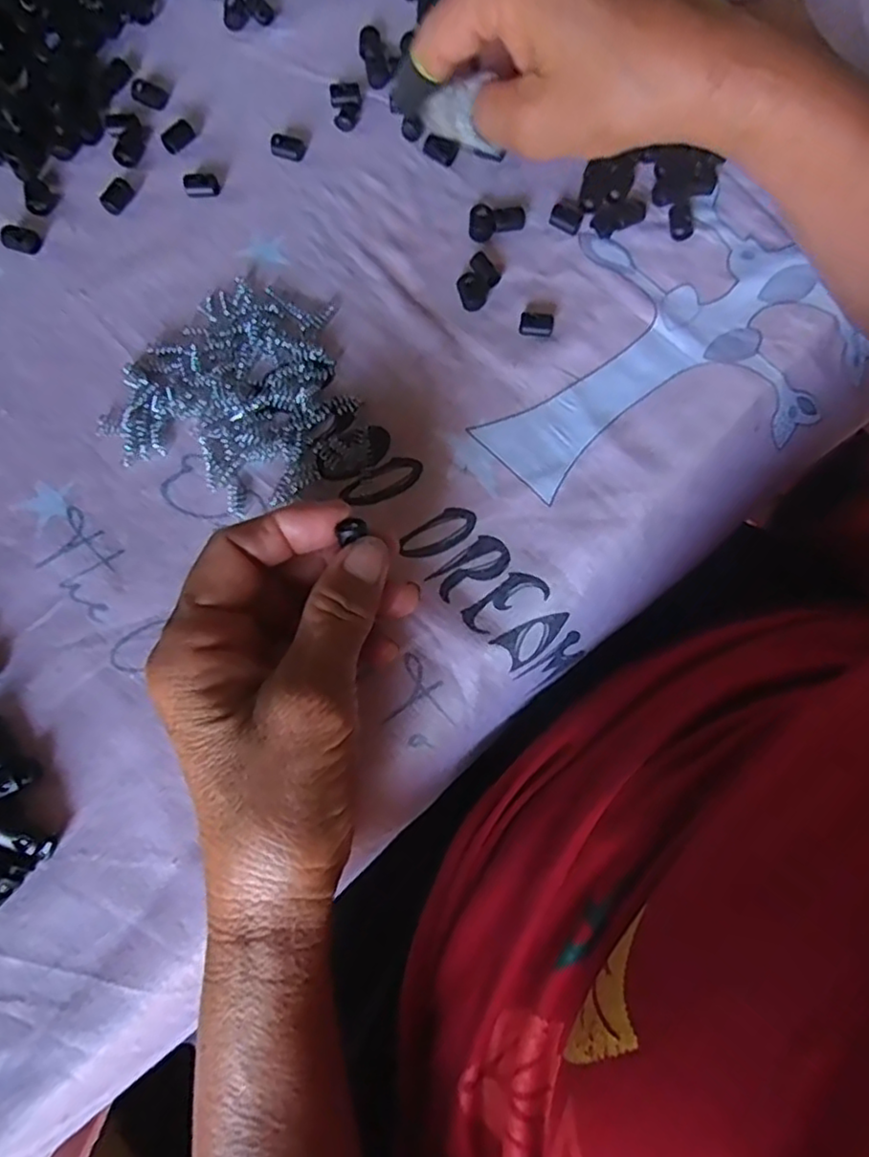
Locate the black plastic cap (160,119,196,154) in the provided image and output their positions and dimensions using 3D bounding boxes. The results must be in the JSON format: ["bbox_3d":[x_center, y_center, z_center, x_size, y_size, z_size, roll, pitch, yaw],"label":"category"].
[{"bbox_3d":[-0.127,-0.219,0.319,0.010,0.008,0.016,41,79,8],"label":"black plastic cap"}]

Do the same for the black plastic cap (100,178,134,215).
[{"bbox_3d":[-0.151,-0.182,0.309,0.010,0.007,0.016,33,78,7],"label":"black plastic cap"}]

